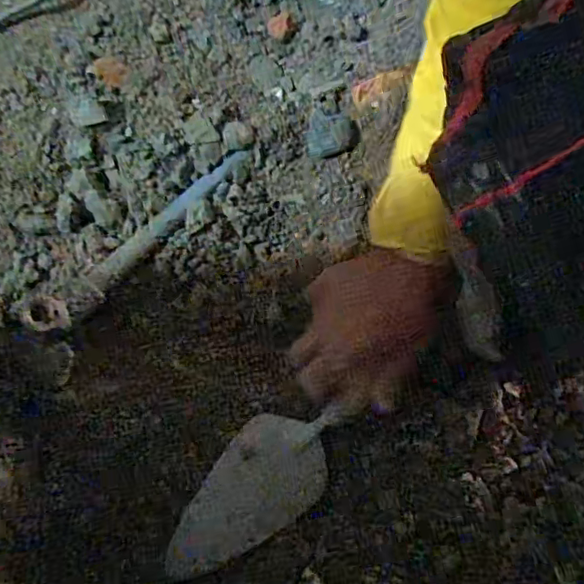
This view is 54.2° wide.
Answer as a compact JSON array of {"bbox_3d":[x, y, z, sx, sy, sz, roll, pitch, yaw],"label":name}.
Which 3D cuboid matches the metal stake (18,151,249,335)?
[{"bbox_3d":[-0.131,-0.048,0.504,0.231,0.027,0.032,-43,82,-7],"label":"metal stake"}]

